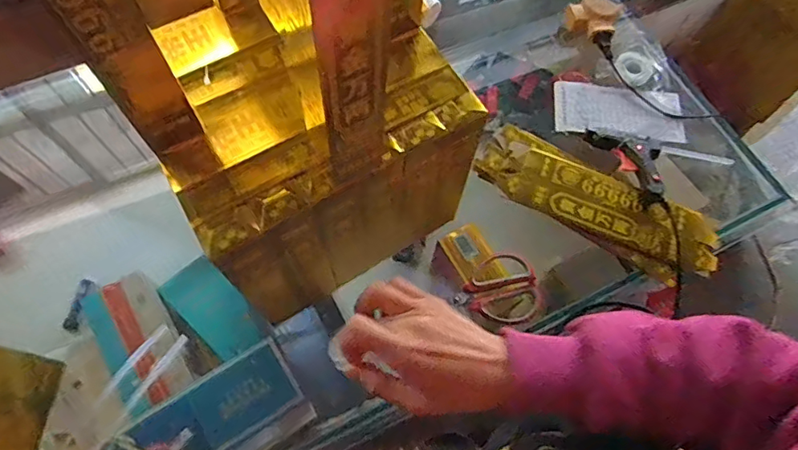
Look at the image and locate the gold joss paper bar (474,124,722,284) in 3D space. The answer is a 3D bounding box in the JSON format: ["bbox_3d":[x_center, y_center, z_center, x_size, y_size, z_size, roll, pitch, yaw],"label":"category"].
[{"bbox_3d":[0.257,-0.029,0.657,0.312,0.028,0.106,28,68,9],"label":"gold joss paper bar"}]

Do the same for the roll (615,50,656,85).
[{"bbox_3d":[0.354,-0.239,0.758,0.052,0.022,0.053,23,68,7],"label":"roll"}]

